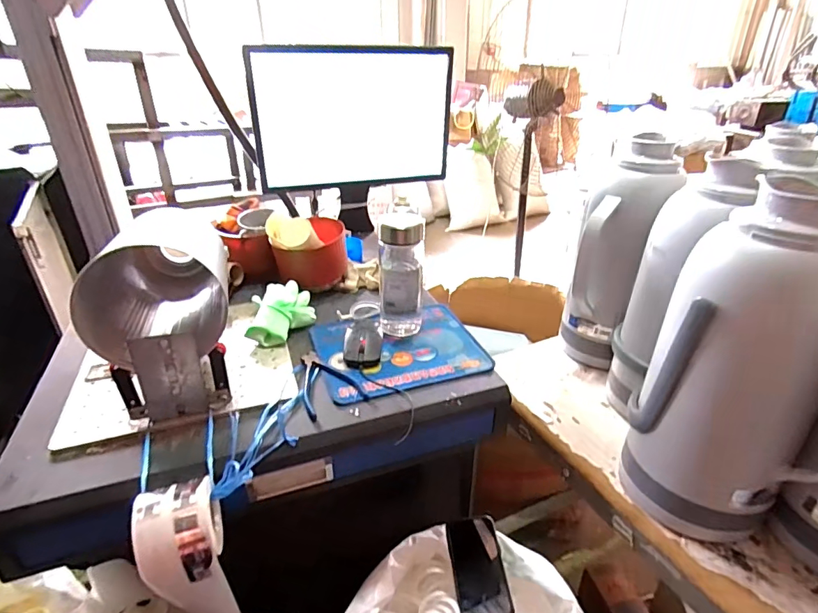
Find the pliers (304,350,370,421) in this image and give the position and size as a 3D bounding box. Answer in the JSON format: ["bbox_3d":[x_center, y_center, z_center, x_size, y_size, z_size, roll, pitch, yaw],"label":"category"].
[{"bbox_3d":[-0.121,0.108,0.688,0.086,0.013,0.142,-11,30,-19],"label":"pliers"}]

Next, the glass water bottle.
[{"bbox_3d":[-0.012,-0.052,0.777,0.073,0.199,0.082,1,28,3],"label":"glass water bottle"}]

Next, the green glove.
[{"bbox_3d":[-0.222,0.013,0.801,0.102,0.060,0.132,-3,28,-5],"label":"green glove"}]

